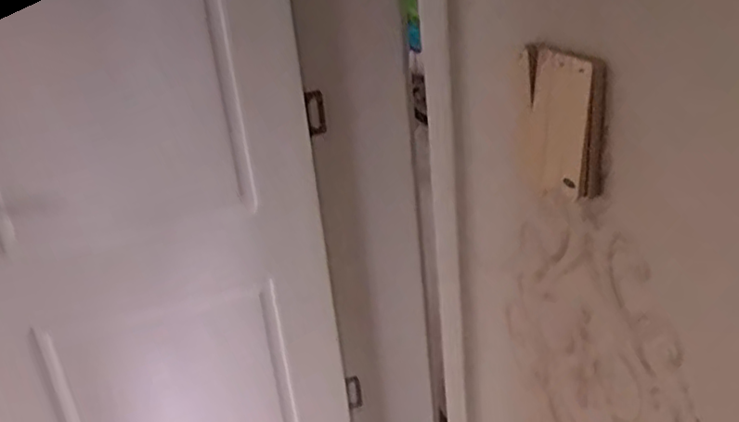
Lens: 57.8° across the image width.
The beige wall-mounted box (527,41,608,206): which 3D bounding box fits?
[{"bbox_3d":[0.126,-0.055,0.439,0.013,0.103,0.065,-20,25,-22],"label":"beige wall-mounted box"}]

